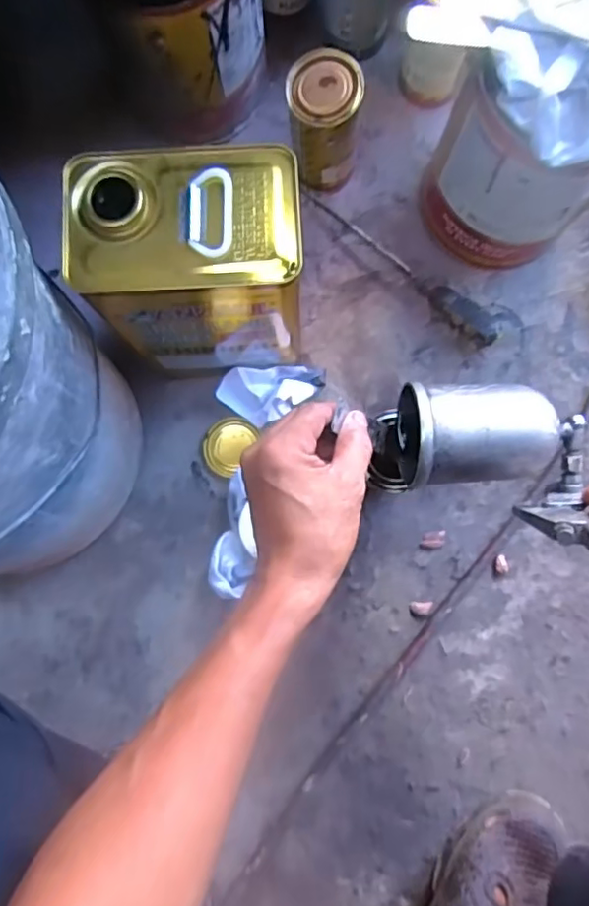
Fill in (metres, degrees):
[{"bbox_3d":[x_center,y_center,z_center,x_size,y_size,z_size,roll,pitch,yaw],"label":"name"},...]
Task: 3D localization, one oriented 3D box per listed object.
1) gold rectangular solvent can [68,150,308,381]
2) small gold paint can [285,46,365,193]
[{"bbox_3d":[-0.077,-0.150,0.536,0.175,0.248,0.125,-3,85,0],"label":"gold rectangular solvent can"},{"bbox_3d":[0.031,-0.334,0.610,0.073,0.135,0.075,0,85,0],"label":"small gold paint can"}]

